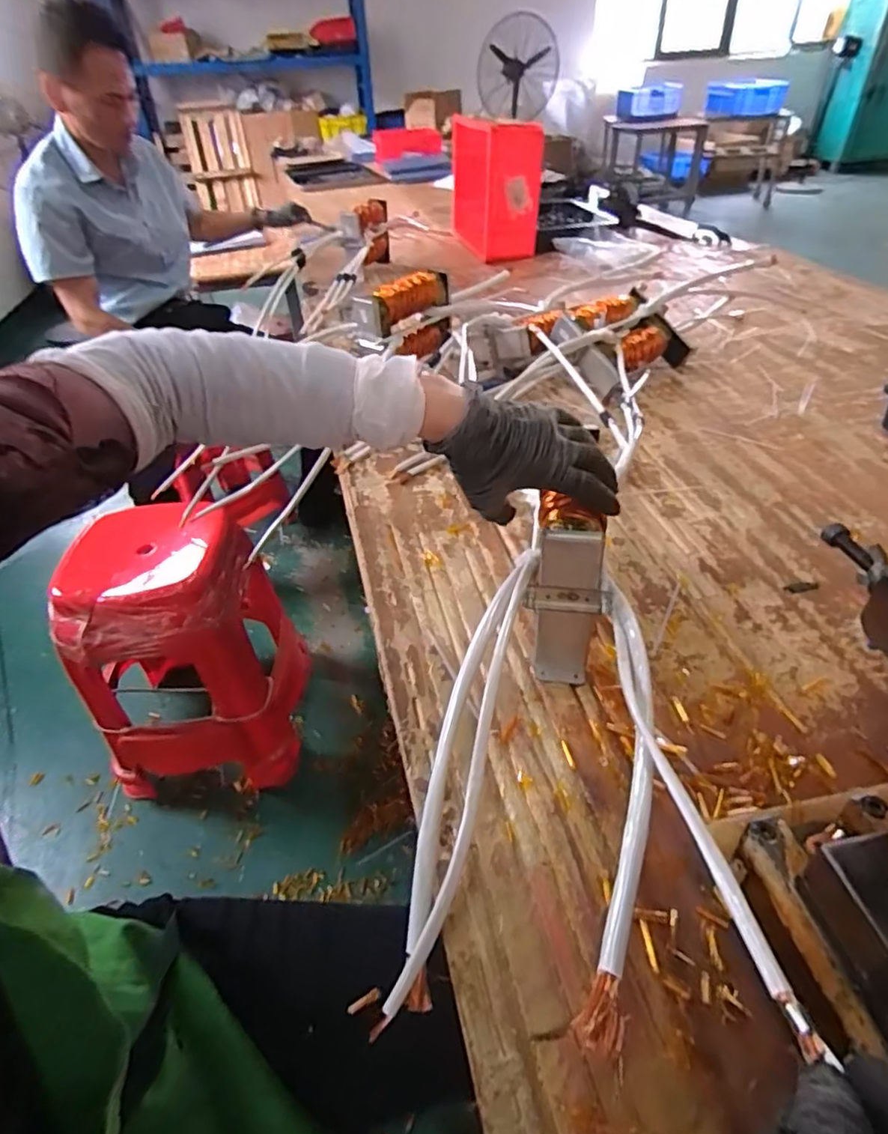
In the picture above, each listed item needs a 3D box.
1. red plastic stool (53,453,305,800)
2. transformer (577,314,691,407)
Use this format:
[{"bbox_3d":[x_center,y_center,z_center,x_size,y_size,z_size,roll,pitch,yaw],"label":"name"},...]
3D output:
[{"bbox_3d":[-0.497,0.145,1.216,0.336,0.520,0.429,-4,41,0],"label":"red plastic stool"},{"bbox_3d":[0.311,-0.339,0.963,0.236,0.069,0.077,-27,46,-24],"label":"transformer"}]

